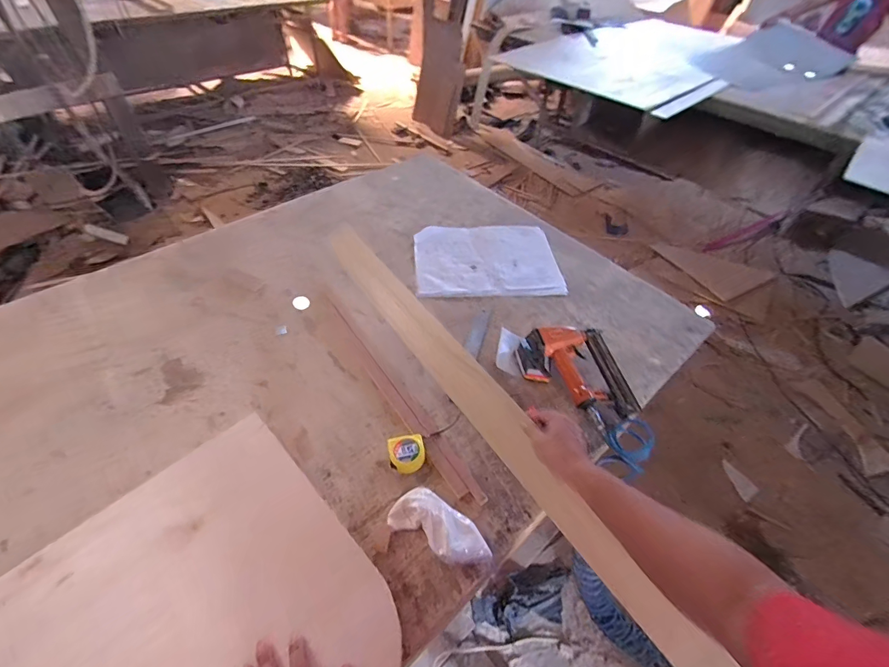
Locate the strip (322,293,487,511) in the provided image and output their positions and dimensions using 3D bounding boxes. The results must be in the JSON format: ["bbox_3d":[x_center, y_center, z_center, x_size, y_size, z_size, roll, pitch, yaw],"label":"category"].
[{"bbox_3d":[-0.128,0.102,0.867,0.044,0.013,0.639,-28,57,-24],"label":"strip"}]

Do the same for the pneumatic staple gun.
[{"bbox_3d":[0.291,0.090,0.858,0.201,0.056,0.243,-9,51,-10],"label":"pneumatic staple gun"}]

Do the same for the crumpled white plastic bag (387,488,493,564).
[{"bbox_3d":[-0.005,0.327,0.662,0.181,0.041,0.078,25,53,17],"label":"crumpled white plastic bag"}]

